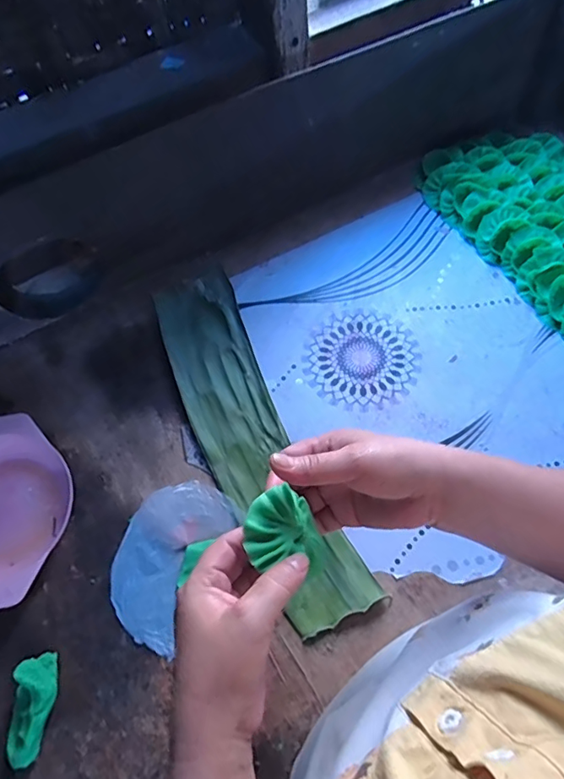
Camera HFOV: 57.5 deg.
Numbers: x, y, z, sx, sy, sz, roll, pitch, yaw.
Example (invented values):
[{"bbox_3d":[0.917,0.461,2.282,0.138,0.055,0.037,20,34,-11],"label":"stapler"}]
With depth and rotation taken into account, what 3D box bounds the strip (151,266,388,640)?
[{"bbox_3d":[-0.038,0.046,0.555,0.103,0.014,0.412,-24,66,-8],"label":"strip"}]

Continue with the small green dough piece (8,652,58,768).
[{"bbox_3d":[-0.216,0.274,0.443,0.031,0.036,0.083,7,66,6],"label":"small green dough piece"}]

